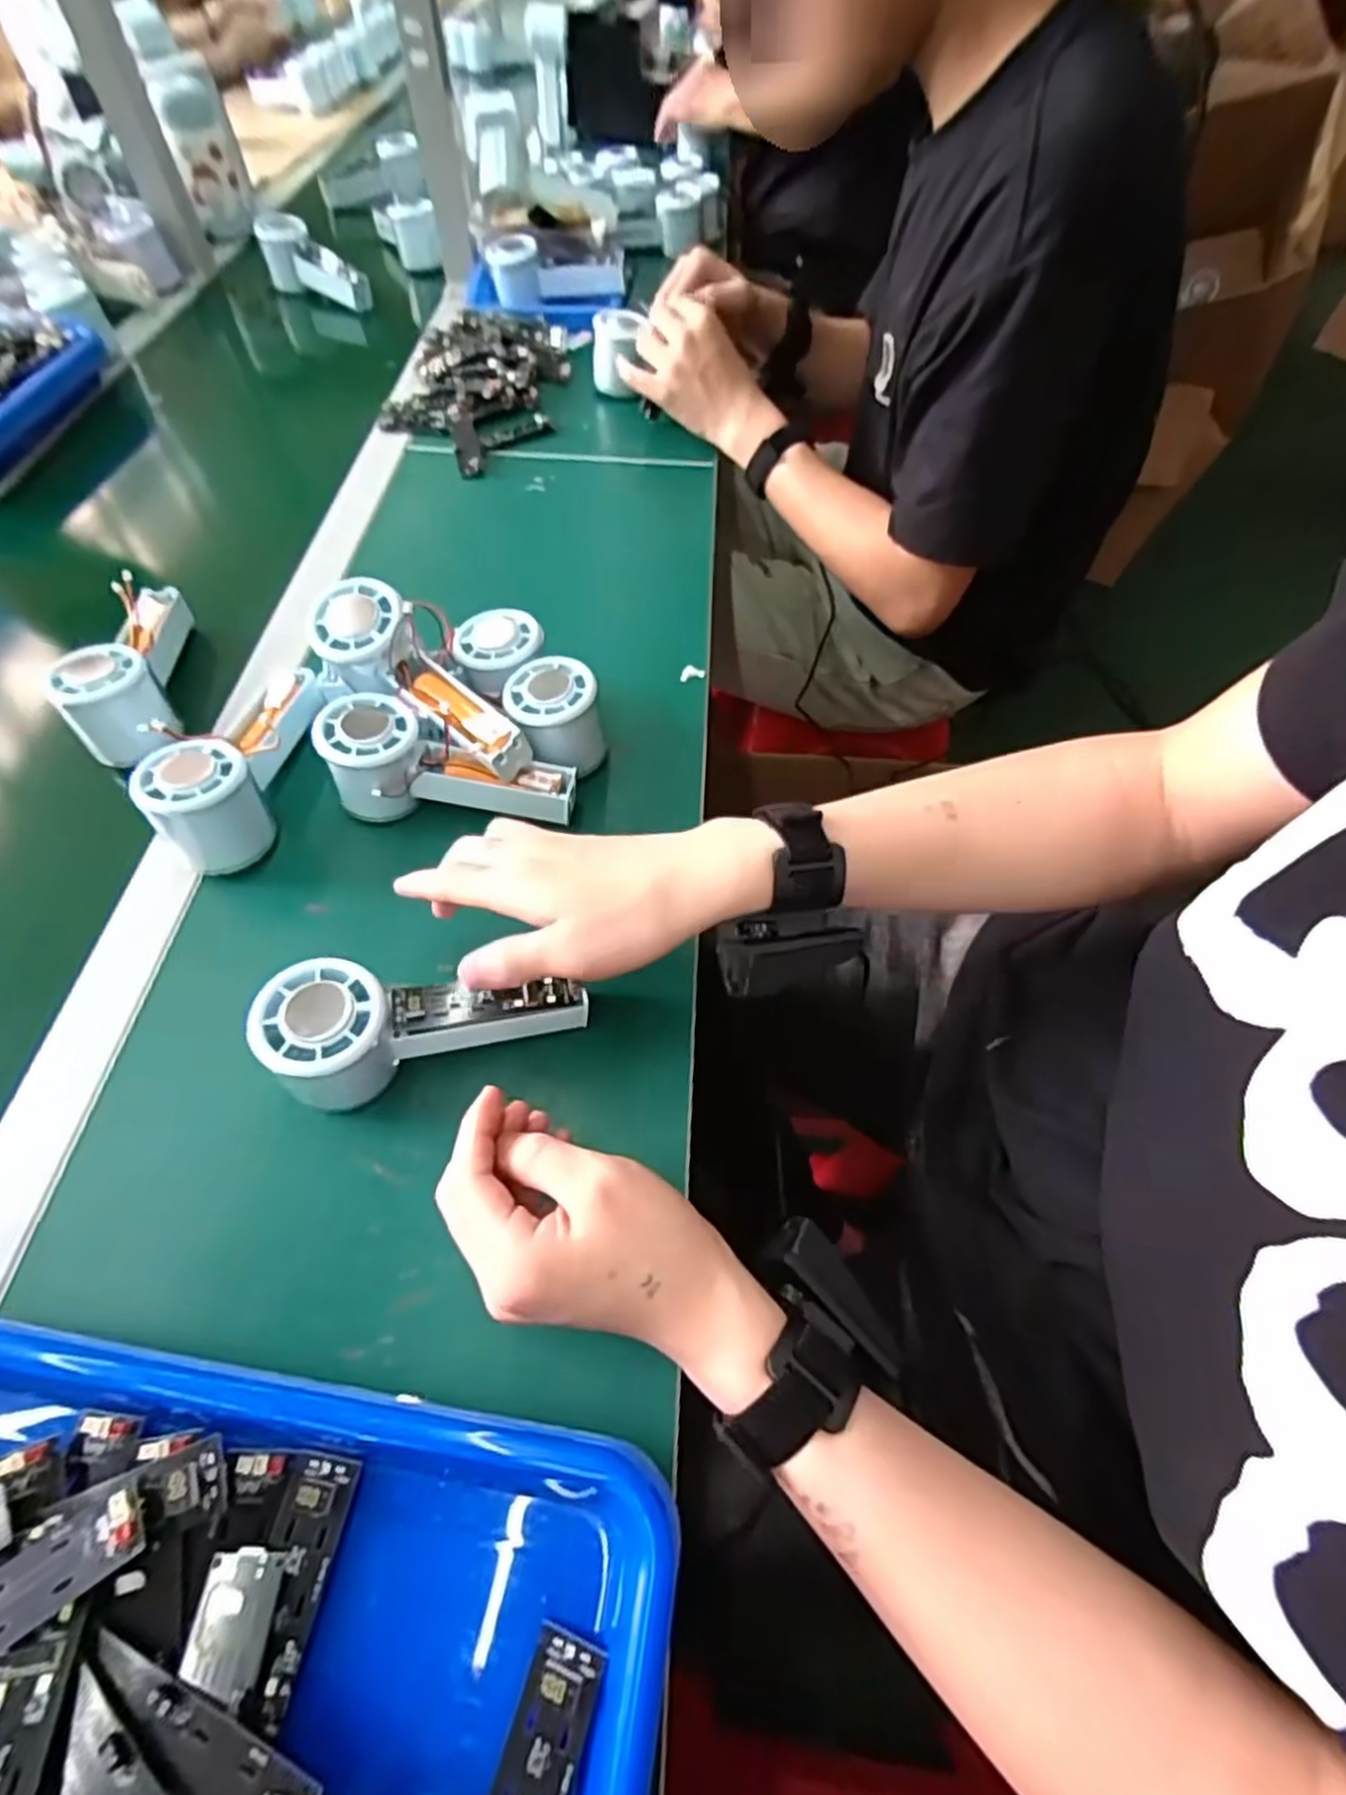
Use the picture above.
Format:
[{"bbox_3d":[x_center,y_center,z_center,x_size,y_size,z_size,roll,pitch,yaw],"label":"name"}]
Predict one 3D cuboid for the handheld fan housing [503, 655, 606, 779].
[{"bbox_3d":[-0.075,-0.114,0.481,0.056,0.048,0.056,-15,57,-10],"label":"handheld fan housing"}]

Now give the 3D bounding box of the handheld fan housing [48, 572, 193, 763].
[{"bbox_3d":[-0.368,-0.162,0.516,0.048,0.062,0.144,-11,57,-8],"label":"handheld fan housing"}]

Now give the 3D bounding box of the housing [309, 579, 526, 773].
[{"bbox_3d":[-0.150,-0.128,0.455,0.153,0.055,0.061,39,63,4],"label":"housing"}]

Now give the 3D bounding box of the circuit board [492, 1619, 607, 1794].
[{"bbox_3d":[-0.041,0.267,0.235,0.022,0.009,0.060,15,57,9],"label":"circuit board"}]

